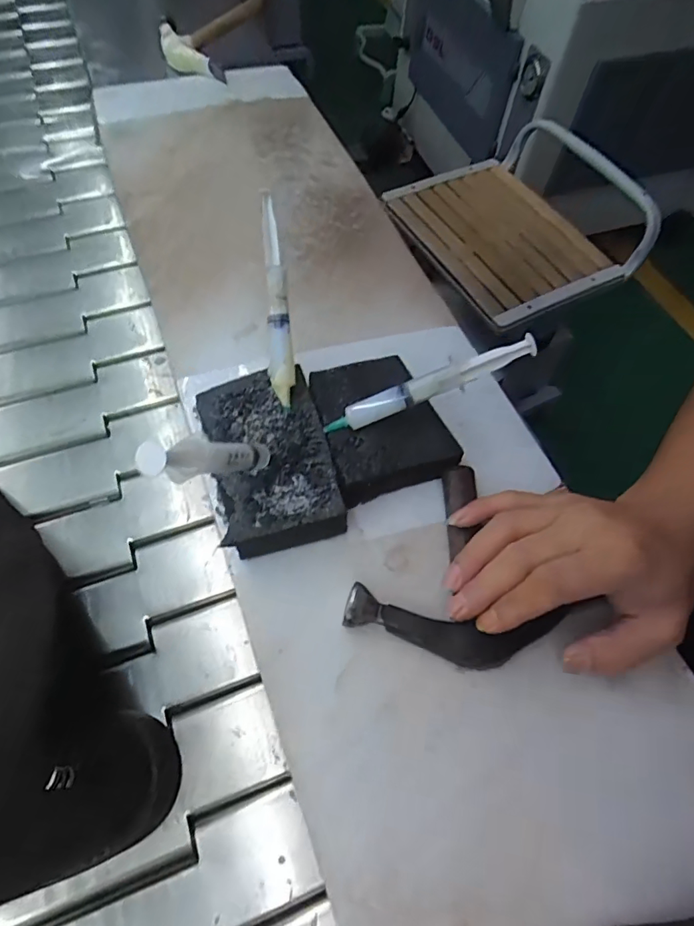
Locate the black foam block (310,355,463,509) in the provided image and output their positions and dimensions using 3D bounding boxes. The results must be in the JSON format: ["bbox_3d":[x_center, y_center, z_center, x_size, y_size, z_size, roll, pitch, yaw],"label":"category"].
[{"bbox_3d":[0.025,-0.028,0.381,0.090,0.037,0.103,-14,61,-12],"label":"black foam block"}]

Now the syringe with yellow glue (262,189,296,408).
[{"bbox_3d":[-0.049,-0.113,0.358,0.017,0.013,0.146,-4,93,-5],"label":"syringe with yellow glue"}]

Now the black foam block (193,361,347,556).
[{"bbox_3d":[-0.051,-0.003,0.361,0.083,0.034,0.127,-12,61,-11],"label":"black foam block"}]

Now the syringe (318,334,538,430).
[{"bbox_3d":[0.055,-0.053,0.349,0.145,0.012,0.018,-22,63,8],"label":"syringe"}]

